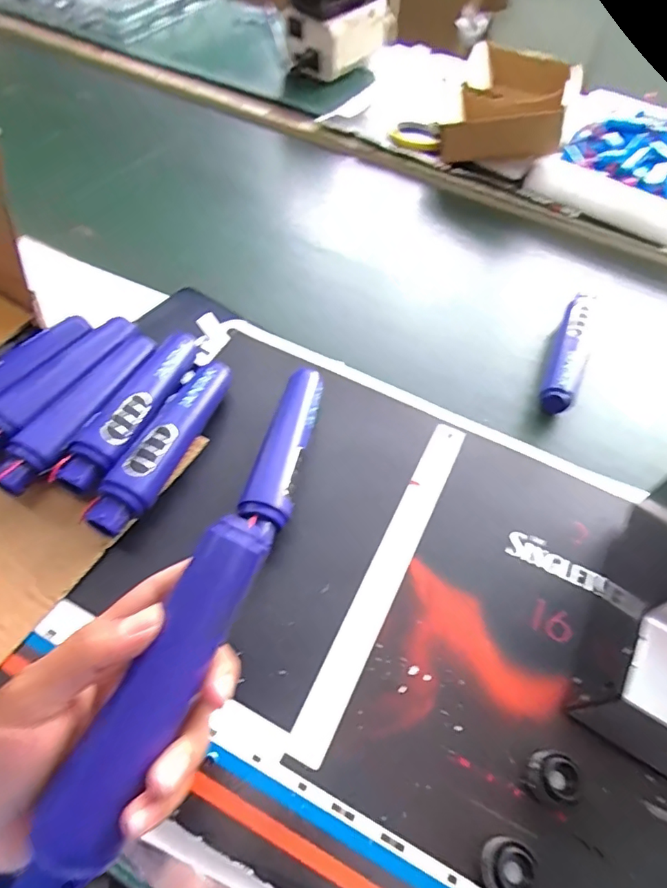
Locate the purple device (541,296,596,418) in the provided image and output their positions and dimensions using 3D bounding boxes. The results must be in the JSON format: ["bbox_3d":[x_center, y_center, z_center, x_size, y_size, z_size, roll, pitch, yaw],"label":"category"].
[{"bbox_3d":[0.250,-0.101,0.530,0.035,0.028,0.157,23,58,9],"label":"purple device"}]

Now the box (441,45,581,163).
[{"bbox_3d":[0.270,-0.510,0.750,0.166,0.062,0.269,22,58,9],"label":"box"}]

